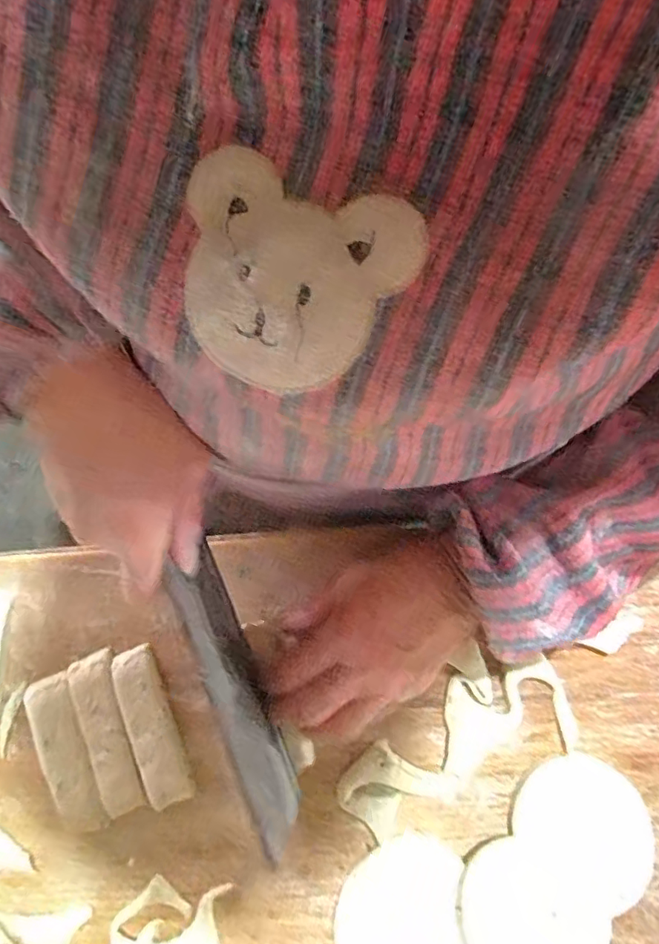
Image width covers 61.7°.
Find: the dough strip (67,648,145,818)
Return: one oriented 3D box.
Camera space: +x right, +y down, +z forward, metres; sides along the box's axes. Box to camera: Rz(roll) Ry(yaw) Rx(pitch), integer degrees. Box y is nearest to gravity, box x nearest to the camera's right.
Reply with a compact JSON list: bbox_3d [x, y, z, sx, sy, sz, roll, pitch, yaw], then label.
[{"bbox_3d":[-0.136,0.157,0.333,0.027,0.006,0.091,-20,71,-7],"label":"dough strip"}]

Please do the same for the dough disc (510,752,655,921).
[{"bbox_3d":[0.146,0.201,0.312,0.071,0.013,0.070,0,70,1],"label":"dough disc"}]

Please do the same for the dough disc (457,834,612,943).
[{"bbox_3d":[0.102,0.241,0.295,0.070,0.013,0.061,38,75,13],"label":"dough disc"}]

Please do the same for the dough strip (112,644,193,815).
[{"bbox_3d":[-0.109,0.153,0.334,0.026,0.009,0.090,-23,71,-8],"label":"dough strip"}]

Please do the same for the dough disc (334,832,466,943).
[{"bbox_3d":[0.038,0.246,0.300,0.067,0.009,0.079,-1,70,0],"label":"dough disc"}]

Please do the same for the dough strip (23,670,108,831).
[{"bbox_3d":[-0.156,0.167,0.328,0.026,0.008,0.089,-24,71,-8],"label":"dough strip"}]

